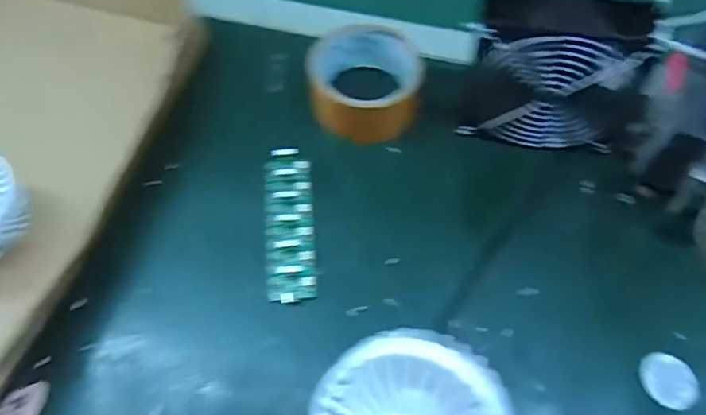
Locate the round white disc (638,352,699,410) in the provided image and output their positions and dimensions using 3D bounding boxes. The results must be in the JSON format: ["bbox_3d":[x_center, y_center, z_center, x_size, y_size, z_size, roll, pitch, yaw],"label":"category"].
[{"bbox_3d":[0.210,0.114,0.361,0.034,0.004,0.037,0,63,0],"label":"round white disc"}]

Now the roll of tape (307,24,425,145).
[{"bbox_3d":[0.010,-0.104,0.457,0.090,0.043,0.088,0,63,0],"label":"roll of tape"}]

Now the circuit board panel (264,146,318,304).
[{"bbox_3d":[-0.047,0.011,0.409,0.036,0.011,0.118,-1,66,-9],"label":"circuit board panel"}]

